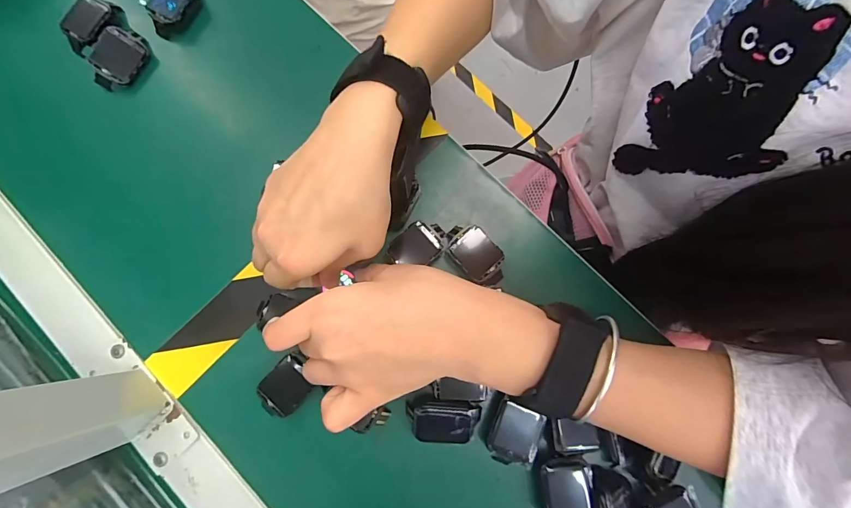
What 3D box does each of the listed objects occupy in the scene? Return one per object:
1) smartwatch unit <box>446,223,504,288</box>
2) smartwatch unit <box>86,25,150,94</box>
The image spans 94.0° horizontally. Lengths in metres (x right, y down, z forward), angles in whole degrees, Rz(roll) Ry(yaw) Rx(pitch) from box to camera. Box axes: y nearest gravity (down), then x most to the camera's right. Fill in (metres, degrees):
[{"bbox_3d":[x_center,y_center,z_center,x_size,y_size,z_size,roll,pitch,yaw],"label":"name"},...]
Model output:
[{"bbox_3d":[0.039,0.000,0.312,0.032,0.015,0.054,-42,82,-7],"label":"smartwatch unit"},{"bbox_3d":[-0.263,-0.167,0.340,0.034,0.018,0.052,26,86,-39],"label":"smartwatch unit"}]

